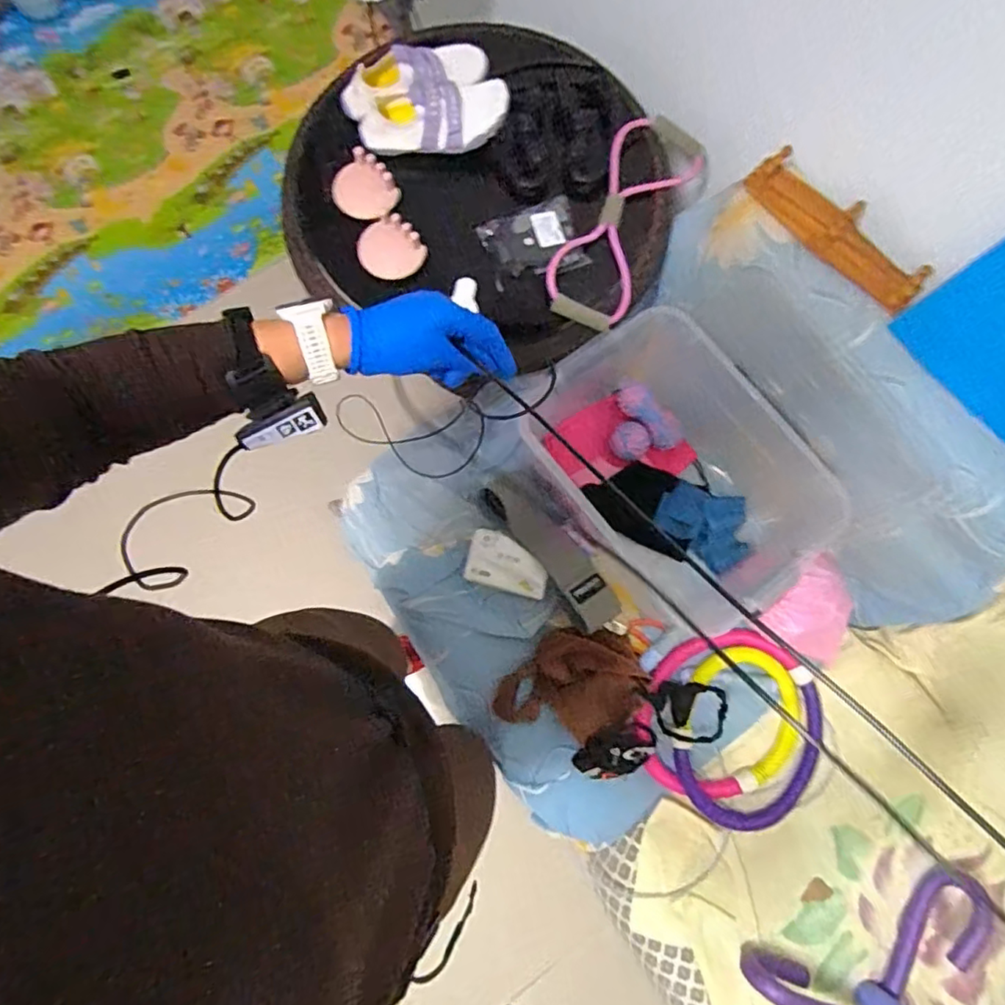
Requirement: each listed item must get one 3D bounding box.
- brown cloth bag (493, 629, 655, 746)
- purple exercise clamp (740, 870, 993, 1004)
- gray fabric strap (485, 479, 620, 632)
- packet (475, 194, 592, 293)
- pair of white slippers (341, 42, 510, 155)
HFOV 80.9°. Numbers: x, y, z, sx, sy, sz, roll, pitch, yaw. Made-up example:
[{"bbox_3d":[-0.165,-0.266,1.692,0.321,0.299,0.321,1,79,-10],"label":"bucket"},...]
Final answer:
[{"bbox_3d":[0.114,0.319,1.017,0.255,0.049,0.182,-29,80,-6],"label":"brown cloth bag"},{"bbox_3d":[0.607,0.761,0.952,0.400,0.080,0.173,-17,79,-4],"label":"purple exercise clamp"},{"bbox_3d":[0.087,0.089,1.066,0.087,0.065,0.318,-38,81,-8],"label":"gray fabric strap"},{"bbox_3d":[0.049,-0.420,0.951,0.157,0.025,0.125,-20,79,-5],"label":"packet"},{"bbox_3d":[-0.125,-0.656,0.958,0.247,0.062,0.187,-18,79,-4],"label":"pair of white slippers"}]

